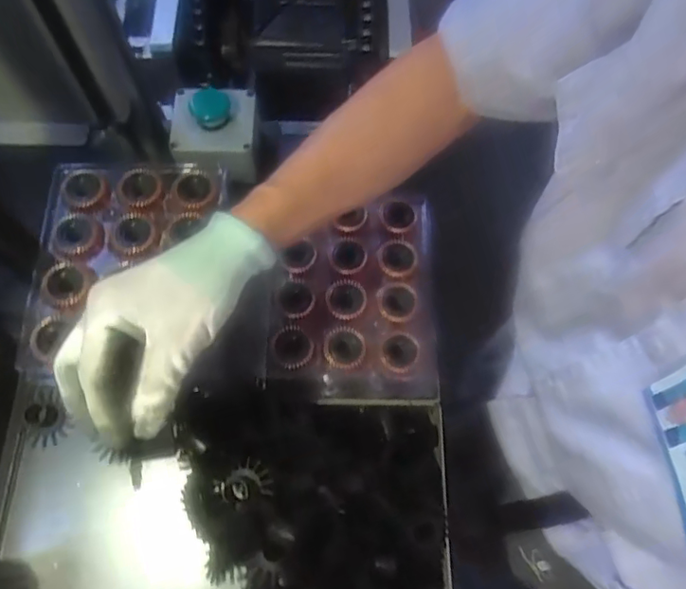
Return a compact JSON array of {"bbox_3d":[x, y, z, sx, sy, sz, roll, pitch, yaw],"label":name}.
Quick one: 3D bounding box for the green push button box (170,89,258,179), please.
[{"bbox_3d":[-0.119,-0.159,0.534,0.079,0.070,0.080,-1,67,-3],"label":"green push button box"}]

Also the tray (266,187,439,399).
[{"bbox_3d":[0.007,-0.003,0.513,0.141,0.037,0.194,1,67,-2],"label":"tray"}]

